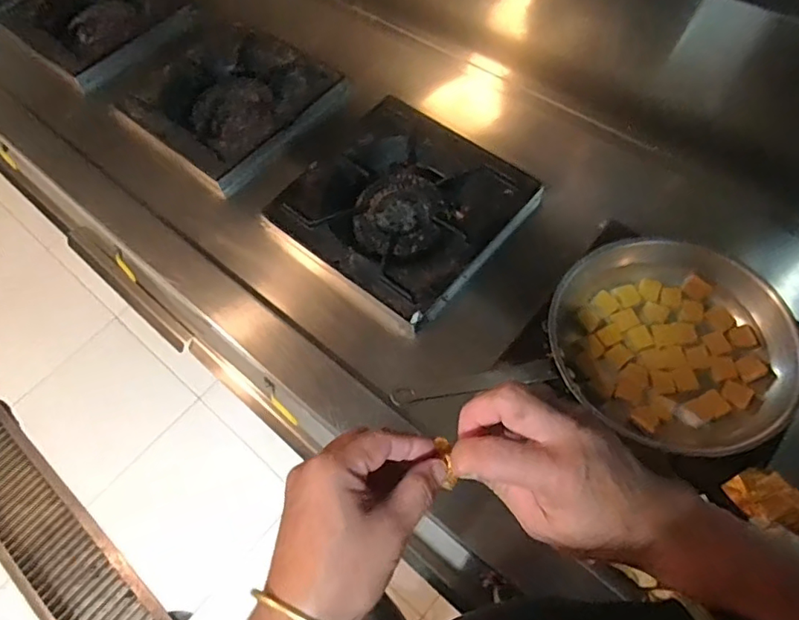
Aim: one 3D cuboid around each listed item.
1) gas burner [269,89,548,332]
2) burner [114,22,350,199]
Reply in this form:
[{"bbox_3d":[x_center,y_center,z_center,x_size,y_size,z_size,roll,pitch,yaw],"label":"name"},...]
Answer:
[{"bbox_3d":[-0.001,-0.161,0.804,0.317,0.054,0.290,36,70,21],"label":"gas burner"},{"bbox_3d":[-0.293,-0.365,0.934,0.334,0.053,0.319,35,69,20],"label":"burner"}]

